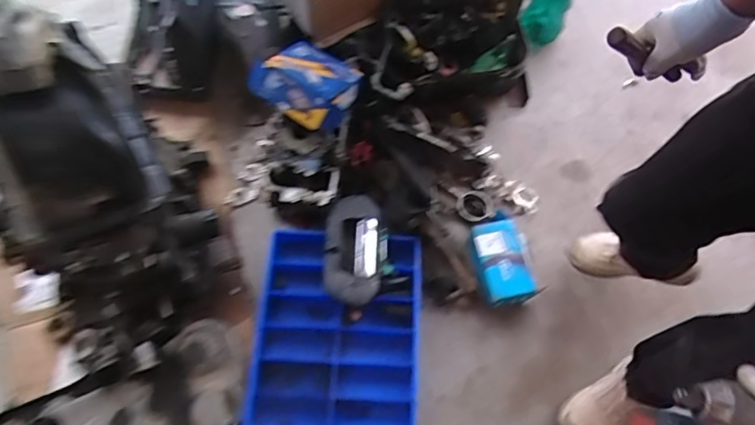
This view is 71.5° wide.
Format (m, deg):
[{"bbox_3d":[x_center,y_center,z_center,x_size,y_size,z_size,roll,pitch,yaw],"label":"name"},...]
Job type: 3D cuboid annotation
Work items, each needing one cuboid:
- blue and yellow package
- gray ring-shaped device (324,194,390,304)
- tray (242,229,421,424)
[{"bbox_3d":[-0.159,-0.314,1.239,0.200,0.087,0.205,32,68,12],"label":"blue and yellow package"},{"bbox_3d":[-0.046,0.075,1.189,0.135,0.063,0.272,1,65,-3],"label":"gray ring-shaped device"},{"bbox_3d":[-0.090,0.253,1.161,0.349,0.062,0.437,5,66,0],"label":"tray"}]

